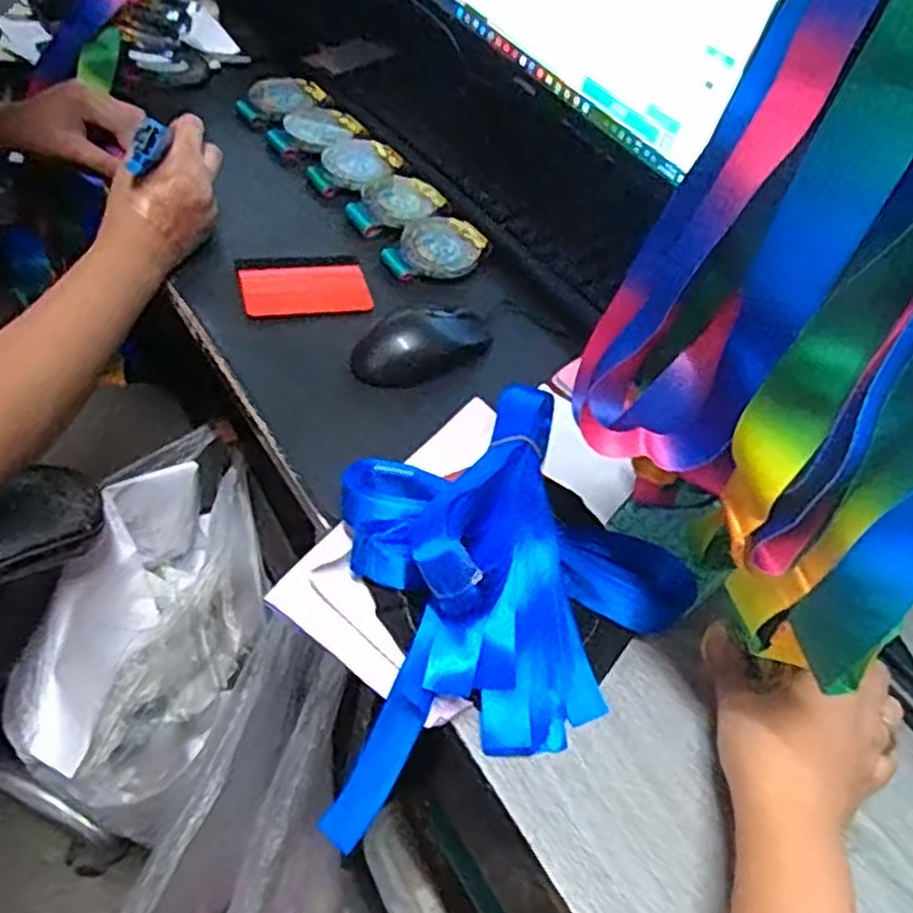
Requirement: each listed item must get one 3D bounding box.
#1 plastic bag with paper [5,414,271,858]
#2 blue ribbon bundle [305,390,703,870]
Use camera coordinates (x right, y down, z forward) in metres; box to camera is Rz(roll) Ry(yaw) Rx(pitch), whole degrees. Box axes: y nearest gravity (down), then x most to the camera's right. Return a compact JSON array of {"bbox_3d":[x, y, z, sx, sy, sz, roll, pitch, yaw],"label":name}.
[{"bbox_3d":[-0.245,0.130,0.649,0.158,0.124,0.286,16,48,1],"label":"plastic bag with paper"},{"bbox_3d":[0.005,0.077,0.446,0.243,0.108,0.187,-28,60,-23],"label":"blue ribbon bundle"}]

